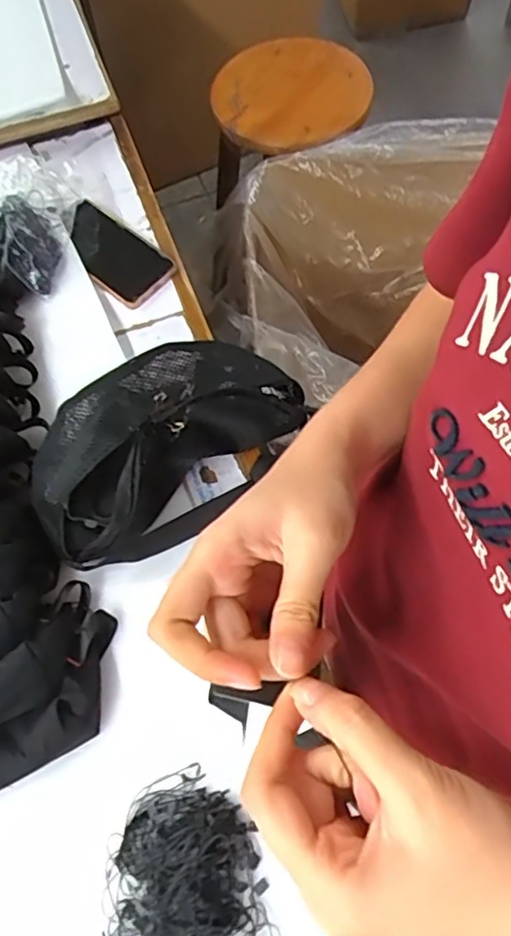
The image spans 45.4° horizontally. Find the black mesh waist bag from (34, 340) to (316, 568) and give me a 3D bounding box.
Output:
[{"bbox_3d":[-0.086,-0.031,0.558,0.256,0.090,0.168,-31,67,-12],"label":"black mesh waist bag"}]

